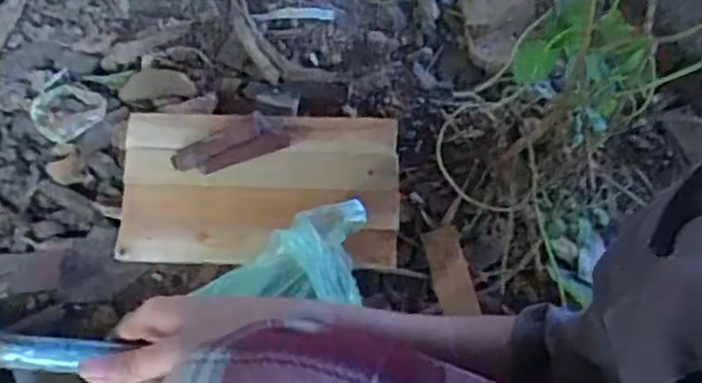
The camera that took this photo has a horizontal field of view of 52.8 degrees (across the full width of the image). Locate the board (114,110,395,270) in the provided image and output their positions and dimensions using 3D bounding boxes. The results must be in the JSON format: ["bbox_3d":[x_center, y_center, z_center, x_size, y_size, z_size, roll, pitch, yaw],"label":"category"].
[{"bbox_3d":[-0.106,-0.005,0.829,0.319,0.020,0.174,2,80,0],"label":"board"}]

